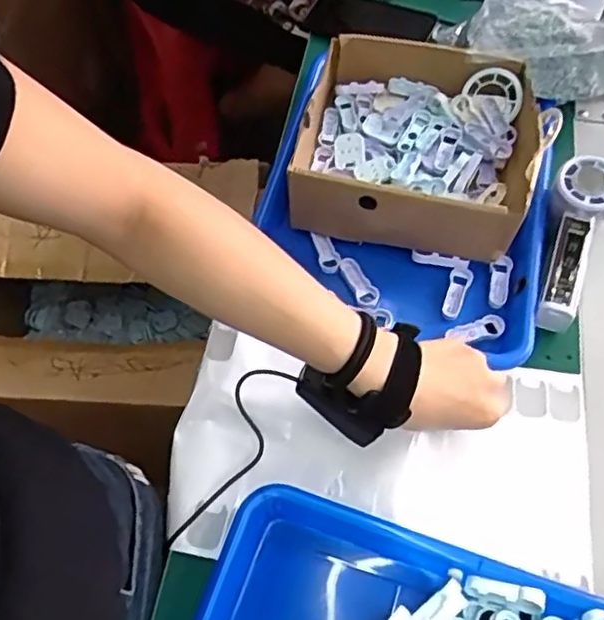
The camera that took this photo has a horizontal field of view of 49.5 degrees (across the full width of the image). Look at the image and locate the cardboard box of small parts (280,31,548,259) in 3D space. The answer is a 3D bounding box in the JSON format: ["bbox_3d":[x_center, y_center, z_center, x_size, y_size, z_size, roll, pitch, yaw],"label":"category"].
[{"bbox_3d":[0.105,-0.157,0.601,0.207,0.066,0.210,14,60,9],"label":"cardboard box of small parts"}]

